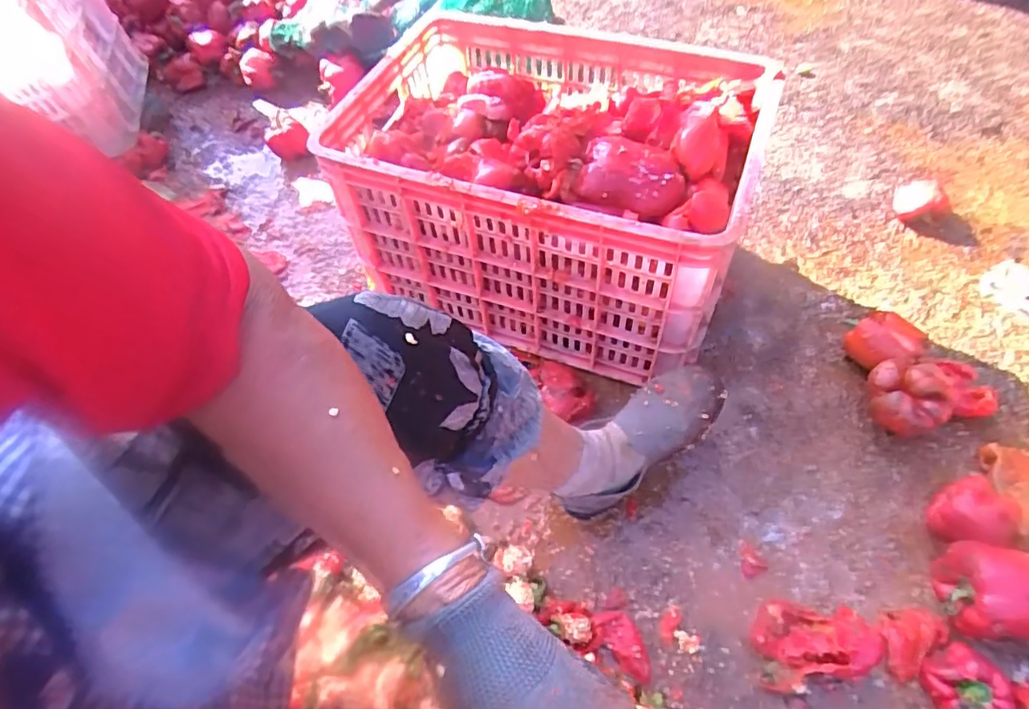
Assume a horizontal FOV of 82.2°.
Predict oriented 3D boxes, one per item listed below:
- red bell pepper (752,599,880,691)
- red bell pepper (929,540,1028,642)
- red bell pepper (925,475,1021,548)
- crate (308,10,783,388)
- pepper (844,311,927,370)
[{"bbox_3d":[0.314,0.299,0.620,0.118,0.050,0.085,-10,56,-3],"label":"red bell pepper"},{"bbox_3d":[0.504,0.245,0.612,0.091,0.098,0.086,4,57,7],"label":"red bell pepper"},{"bbox_3d":[0.514,0.189,0.671,0.078,0.064,0.073,-2,56,3],"label":"red bell pepper"},{"bbox_3d":[0.054,-0.238,0.851,0.510,0.294,0.377,18,59,15],"label":"crate"},{"bbox_3d":[0.493,-0.007,0.798,0.072,0.070,0.075,-2,56,3],"label":"pepper"}]

